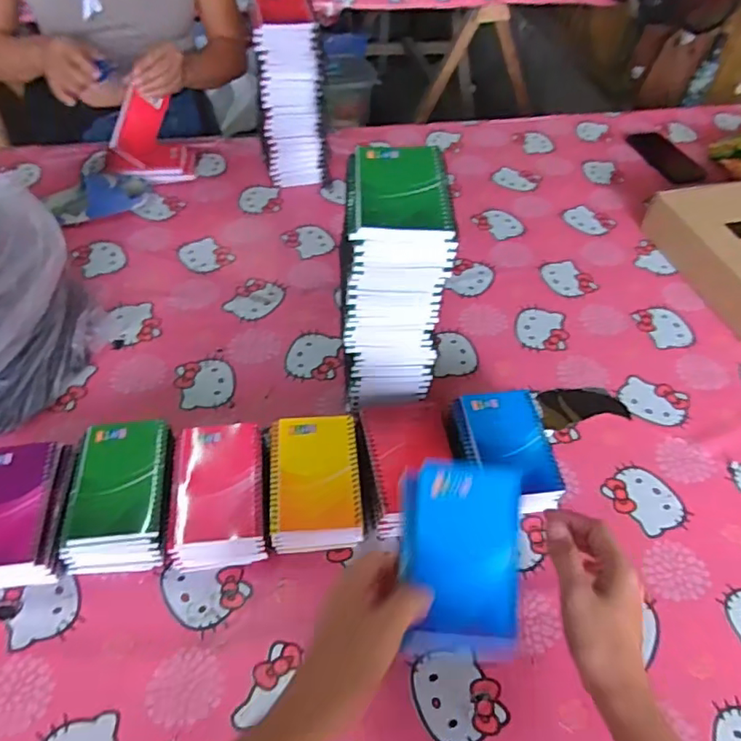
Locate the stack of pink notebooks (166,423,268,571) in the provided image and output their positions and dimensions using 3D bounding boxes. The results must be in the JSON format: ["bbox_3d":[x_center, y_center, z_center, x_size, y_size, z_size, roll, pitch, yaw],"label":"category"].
[{"bbox_3d":[-0.155,0.130,0.586,0.091,0.057,0.142,-4,50,-5],"label":"stack of pink notebooks"}]

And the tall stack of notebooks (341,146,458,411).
[{"bbox_3d":[0.022,-0.073,0.615,0.096,0.287,0.123,1,51,-3],"label":"tall stack of notebooks"}]

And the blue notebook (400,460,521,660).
[{"bbox_3d":[0.070,0.144,0.441,0.091,0.007,0.142,5,78,1],"label":"blue notebook"}]

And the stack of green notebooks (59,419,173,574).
[{"bbox_3d":[-0.254,0.126,0.584,0.101,0.062,0.149,-3,50,-4],"label":"stack of green notebooks"}]

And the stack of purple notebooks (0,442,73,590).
[{"bbox_3d":[-0.351,0.145,0.564,0.104,0.061,0.127,-6,50,-7],"label":"stack of purple notebooks"}]

